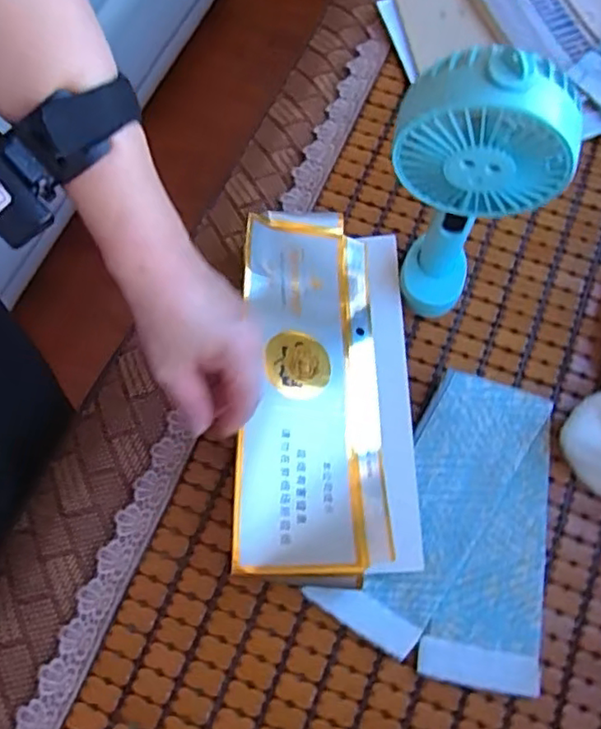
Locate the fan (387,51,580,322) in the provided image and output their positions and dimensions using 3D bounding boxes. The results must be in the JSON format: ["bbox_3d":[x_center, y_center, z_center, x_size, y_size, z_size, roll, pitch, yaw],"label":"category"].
[{"bbox_3d":[0.110,-0.105,0.433,0.096,0.236,0.052,28,73,12],"label":"fan"}]

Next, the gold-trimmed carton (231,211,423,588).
[{"bbox_3d":[0.022,0.012,0.490,0.135,0.020,0.293,7,65,-17],"label":"gold-trimmed carton"}]

